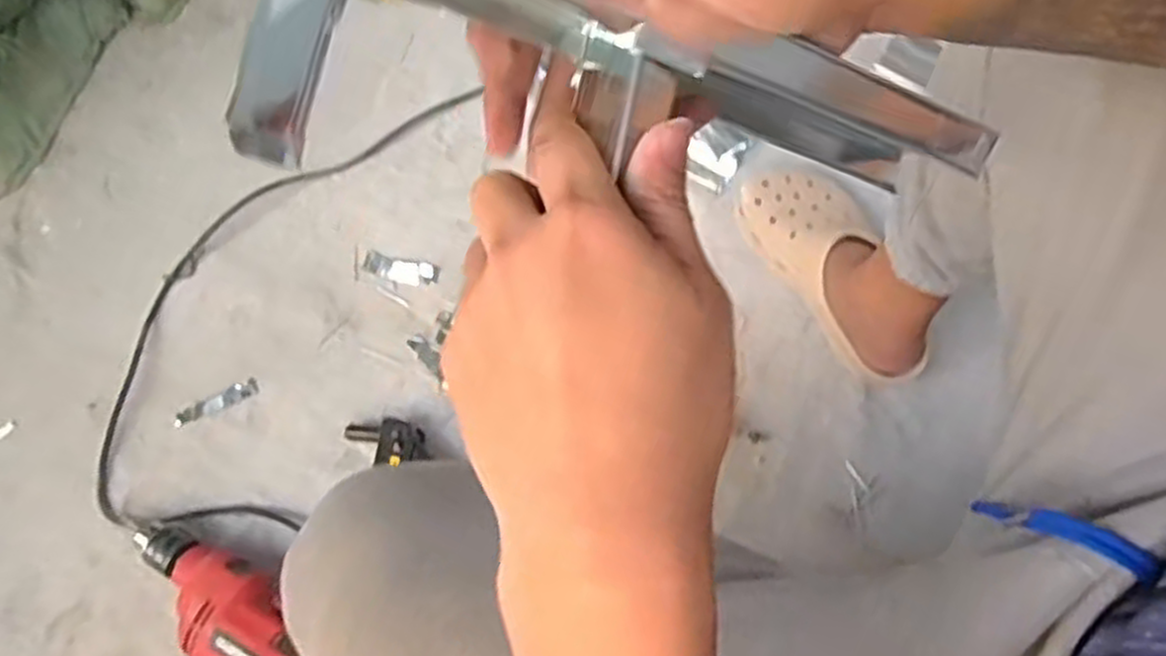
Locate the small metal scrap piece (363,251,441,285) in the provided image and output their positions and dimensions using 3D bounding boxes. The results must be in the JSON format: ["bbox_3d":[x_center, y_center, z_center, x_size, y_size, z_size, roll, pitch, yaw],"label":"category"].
[{"bbox_3d":[-0.199,-0.064,0.848,0.086,0.010,0.028,13,71,10],"label":"small metal scrap piece"}]

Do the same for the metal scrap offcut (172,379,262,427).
[{"bbox_3d":[-0.379,0.078,0.807,0.089,0.005,0.019,-28,71,-8],"label":"metal scrap offcut"}]

